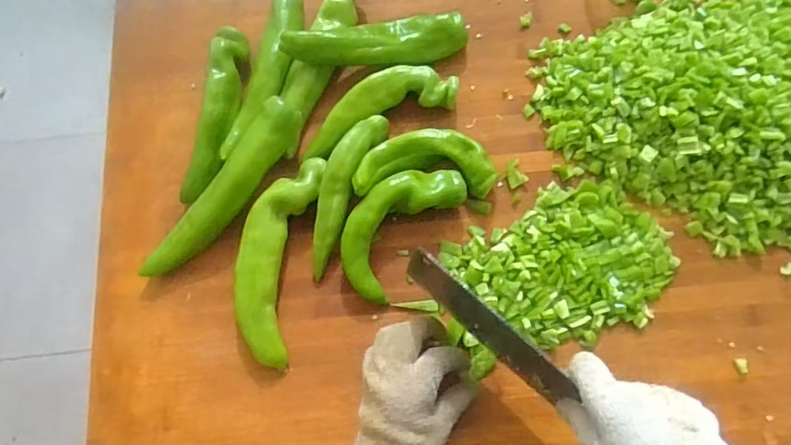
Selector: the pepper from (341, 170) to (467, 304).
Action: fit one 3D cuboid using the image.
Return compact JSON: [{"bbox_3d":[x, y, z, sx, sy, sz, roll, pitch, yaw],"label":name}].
[{"bbox_3d":[0.002,0.000,0.494,0.075,0.045,0.147,39,79,10],"label":"pepper"}]

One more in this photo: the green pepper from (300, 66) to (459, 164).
[{"bbox_3d":[-0.019,-0.119,0.530,0.168,0.040,0.055,-22,76,-5],"label":"green pepper"}]

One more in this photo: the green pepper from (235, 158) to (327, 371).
[{"bbox_3d":[-0.116,0.034,0.493,0.062,0.043,0.191,11,76,4],"label":"green pepper"}]

